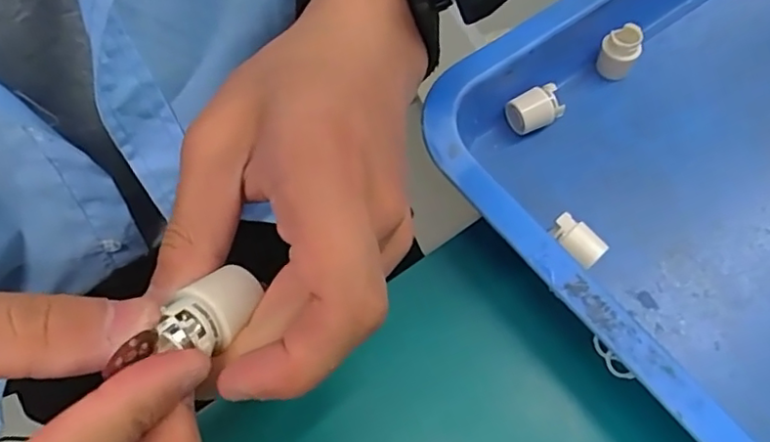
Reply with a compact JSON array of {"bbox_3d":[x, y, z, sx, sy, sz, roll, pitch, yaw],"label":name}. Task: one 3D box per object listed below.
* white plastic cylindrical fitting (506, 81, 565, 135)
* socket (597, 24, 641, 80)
[{"bbox_3d":[0.082,-0.059,0.327,0.027,0.024,0.021,-20,65,-11],"label":"white plastic cylindrical fitting"},{"bbox_3d":[0.135,-0.096,0.342,0.021,0.032,0.017,32,66,14],"label":"socket"}]

